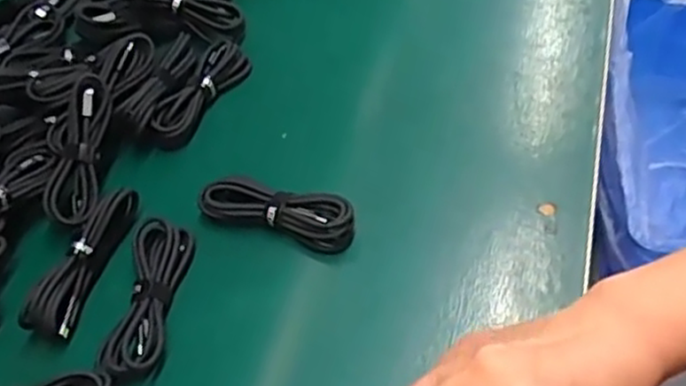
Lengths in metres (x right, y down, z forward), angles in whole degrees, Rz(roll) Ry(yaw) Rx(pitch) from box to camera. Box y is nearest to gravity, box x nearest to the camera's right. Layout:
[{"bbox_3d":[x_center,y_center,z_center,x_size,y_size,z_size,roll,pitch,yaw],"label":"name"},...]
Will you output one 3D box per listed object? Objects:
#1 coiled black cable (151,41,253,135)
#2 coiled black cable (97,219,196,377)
[{"bbox_3d":[-0.112,-0.080,0.562,0.033,0.024,0.105,21,58,24],"label":"coiled black cable"},{"bbox_3d":[-0.123,0.064,0.446,0.034,0.015,0.104,1,52,10],"label":"coiled black cable"}]

